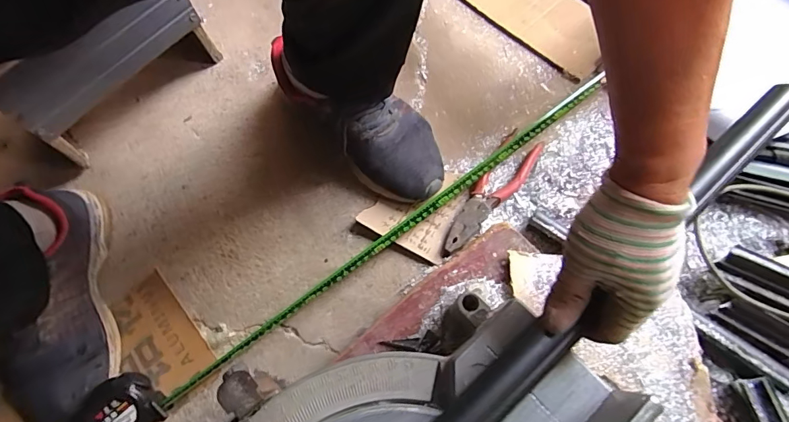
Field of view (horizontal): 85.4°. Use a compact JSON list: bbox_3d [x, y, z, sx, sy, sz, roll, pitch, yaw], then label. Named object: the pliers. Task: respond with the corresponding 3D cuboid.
[{"bbox_3d":[0.122,-0.020,0.534,0.050,0.014,0.191,31,71,14],"label":"pliers"}]

